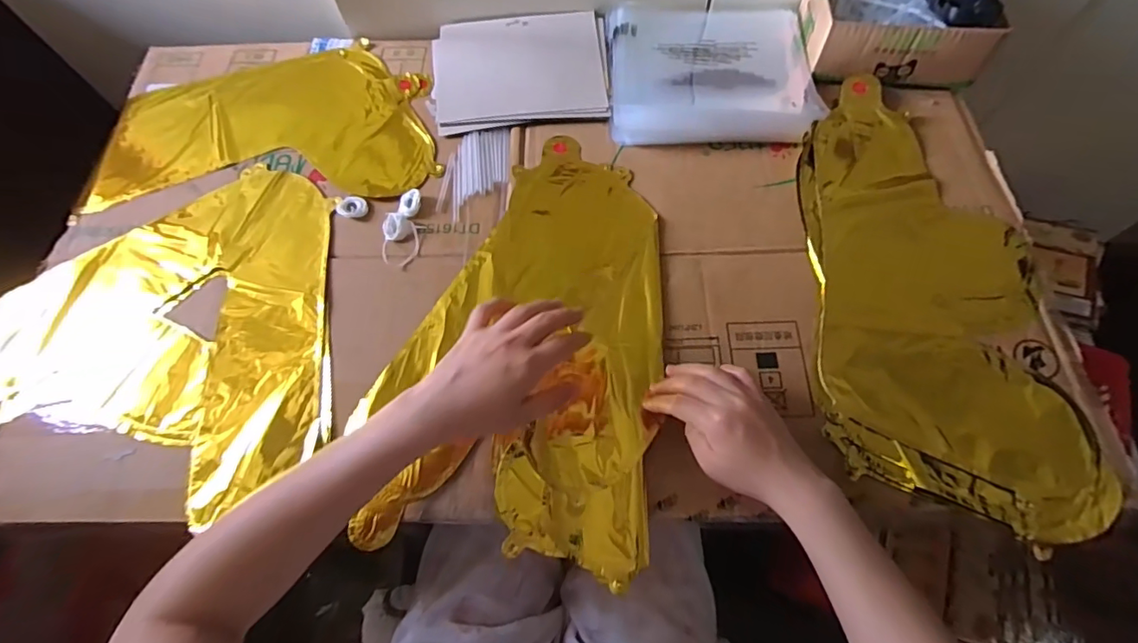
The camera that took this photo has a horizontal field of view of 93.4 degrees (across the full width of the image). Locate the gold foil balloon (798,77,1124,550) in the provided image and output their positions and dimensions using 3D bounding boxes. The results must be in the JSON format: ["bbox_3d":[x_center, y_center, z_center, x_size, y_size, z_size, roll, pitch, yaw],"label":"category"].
[{"bbox_3d":[0.335,-0.045,0.505,0.208,0.009,0.442,1,67,3],"label":"gold foil balloon"}]

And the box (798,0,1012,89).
[{"bbox_3d":[0.373,-0.351,0.611,0.189,0.070,0.149,2,68,4],"label":"box"}]

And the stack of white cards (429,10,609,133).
[{"bbox_3d":[-0.059,-0.300,0.637,0.206,0.008,0.170,-4,67,1],"label":"stack of white cards"}]

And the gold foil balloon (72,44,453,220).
[{"bbox_3d":[-0.350,-0.227,0.616,0.389,0.007,0.220,-6,67,0],"label":"gold foil balloon"}]

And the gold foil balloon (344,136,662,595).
[{"bbox_3d":[-0.038,0.005,0.511,0.245,0.015,0.410,6,68,5],"label":"gold foil balloon"}]

